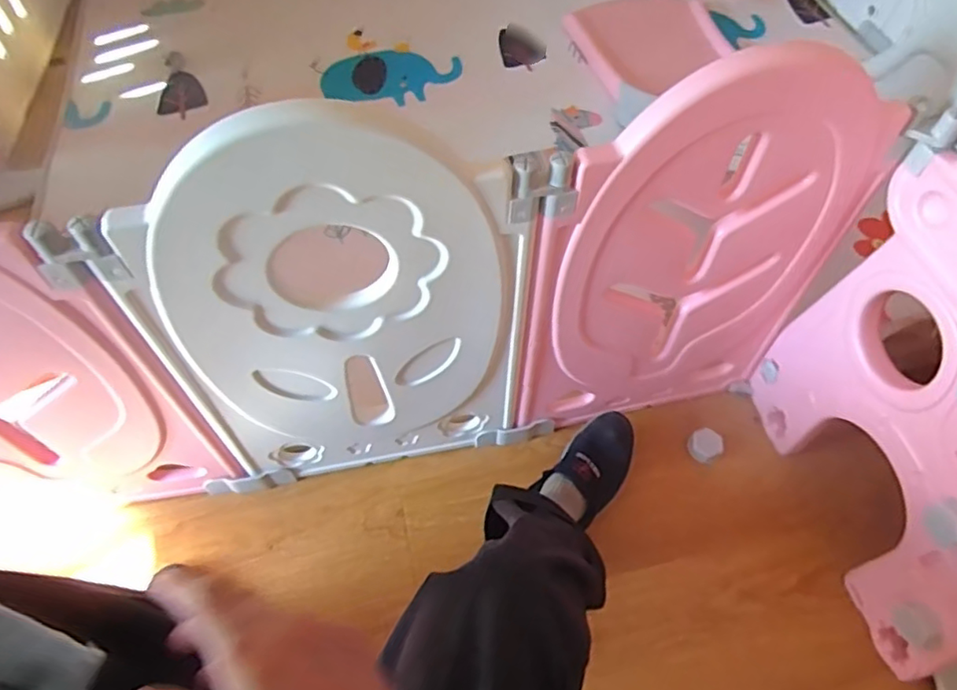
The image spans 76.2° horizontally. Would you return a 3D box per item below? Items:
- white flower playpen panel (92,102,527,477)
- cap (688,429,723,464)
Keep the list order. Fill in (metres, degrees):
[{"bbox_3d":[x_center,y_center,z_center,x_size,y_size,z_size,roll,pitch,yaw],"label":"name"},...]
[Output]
[{"bbox_3d":[-0.143,-0.008,0.690,0.387,0.561,0.055,-10,59,-8],"label":"white flower playpen panel"},{"bbox_3d":[0.358,0.157,0.960,0.055,0.014,0.045,-24,61,-15],"label":"cap"}]

